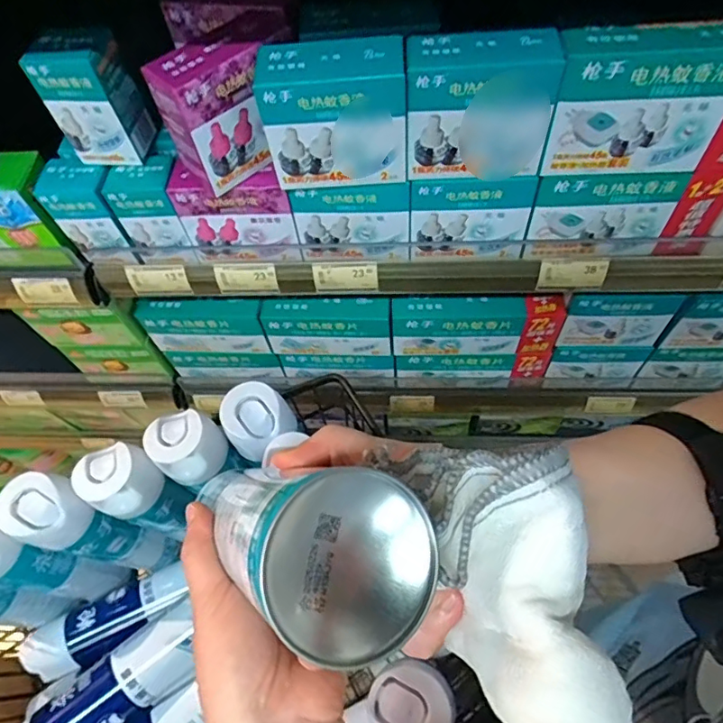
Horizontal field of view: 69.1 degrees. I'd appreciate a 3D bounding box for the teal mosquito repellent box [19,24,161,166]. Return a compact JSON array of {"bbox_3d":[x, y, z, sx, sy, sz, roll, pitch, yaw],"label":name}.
[{"bbox_3d":[-0.236,-0.232,0.464,0.065,0.103,0.045,3,59,6],"label":"teal mosquito repellent box"}]

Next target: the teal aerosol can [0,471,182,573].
[{"bbox_3d":[-0.278,0.183,0.555,0.066,0.231,0.057,15,61,13],"label":"teal aerosol can"}]

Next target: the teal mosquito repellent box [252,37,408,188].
[{"bbox_3d":[-0.020,-0.194,0.423,0.110,0.104,0.041,-1,58,4],"label":"teal mosquito repellent box"}]

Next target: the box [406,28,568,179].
[{"bbox_3d":[0.093,-0.200,0.421,0.111,0.102,0.043,0,58,5],"label":"box"}]

